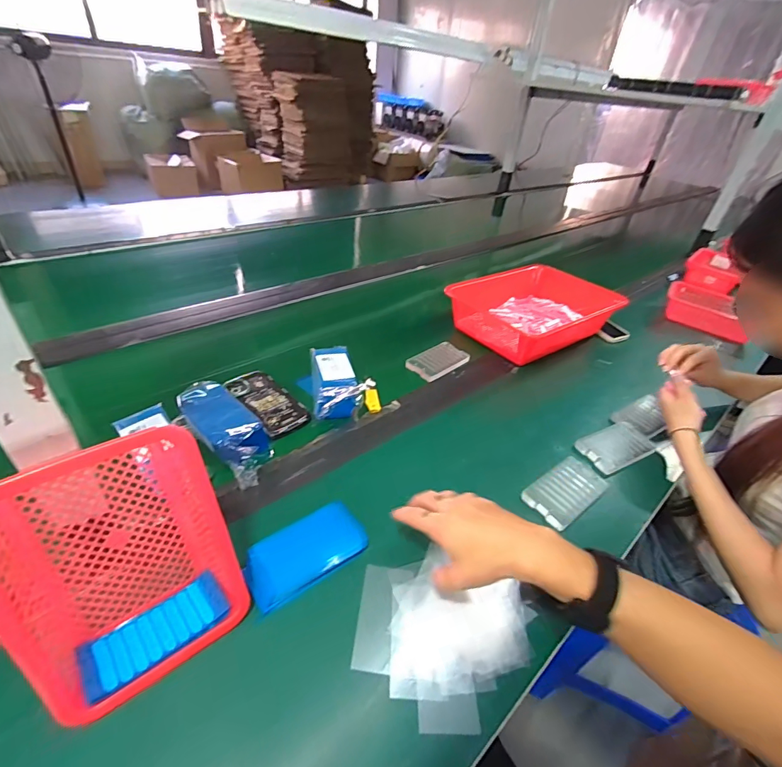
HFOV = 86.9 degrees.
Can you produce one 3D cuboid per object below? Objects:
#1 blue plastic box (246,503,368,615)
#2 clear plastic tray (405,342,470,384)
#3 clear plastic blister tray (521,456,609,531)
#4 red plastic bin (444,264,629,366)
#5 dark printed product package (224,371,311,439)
[{"bbox_3d":[-0.096,0.189,0.469,0.132,0.020,0.066,-22,46,-32],"label":"blue plastic box"},{"bbox_3d":[0.094,-0.045,0.819,0.123,0.013,0.073,-28,49,-36],"label":"clear plastic tray"},{"bbox_3d":[0.251,0.153,0.595,0.133,0.013,0.069,-24,47,-34],"label":"clear plastic blister tray"},{"bbox_3d":[0.322,-0.164,0.948,0.360,0.104,0.268,-26,49,-36],"label":"red plastic bin"},{"bbox_3d":[-0.202,0.028,0.671,0.074,0.015,0.165,-26,48,-35],"label":"dark printed product package"}]

